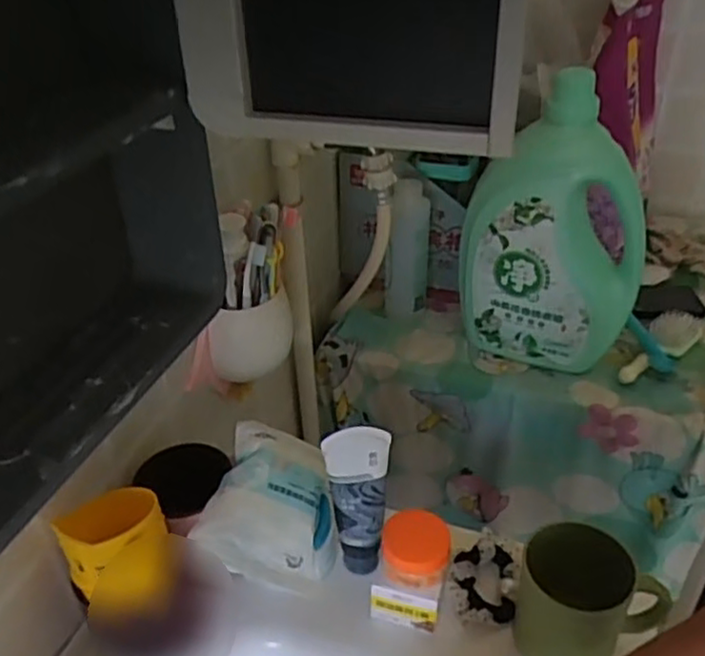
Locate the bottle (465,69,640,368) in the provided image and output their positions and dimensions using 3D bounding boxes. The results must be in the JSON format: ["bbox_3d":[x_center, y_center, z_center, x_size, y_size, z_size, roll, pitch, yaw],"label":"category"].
[{"bbox_3d":[0.248,-0.118,0.852,0.218,0.340,0.090,6,36,12],"label":"bottle"}]

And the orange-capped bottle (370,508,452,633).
[{"bbox_3d":[0.052,0.208,0.601,0.061,0.082,0.063,7,36,13],"label":"orange-capped bottle"}]

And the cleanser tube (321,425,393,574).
[{"bbox_3d":[0.002,0.153,0.605,0.054,0.158,0.028,-3,35,-1],"label":"cleanser tube"}]

